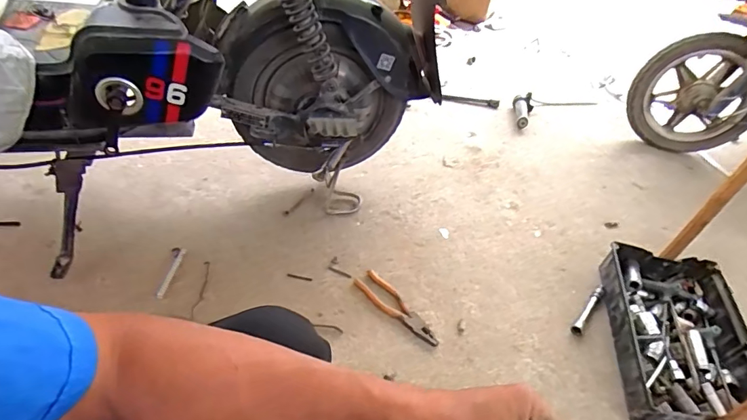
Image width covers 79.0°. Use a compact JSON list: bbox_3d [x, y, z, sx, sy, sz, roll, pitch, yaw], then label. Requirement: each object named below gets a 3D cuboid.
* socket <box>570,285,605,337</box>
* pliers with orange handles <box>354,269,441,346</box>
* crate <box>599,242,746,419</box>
[{"bbox_3d":[0.417,0.191,0.874,0.021,0.014,0.141,35,54,24],"label":"socket"},{"bbox_3d":[0.043,0.183,0.841,0.049,0.014,0.189,-32,57,-29],"label":"pliers with orange handles"},{"bbox_3d":[0.562,0.134,0.710,0.226,0.362,0.349,8,47,2],"label":"crate"}]

